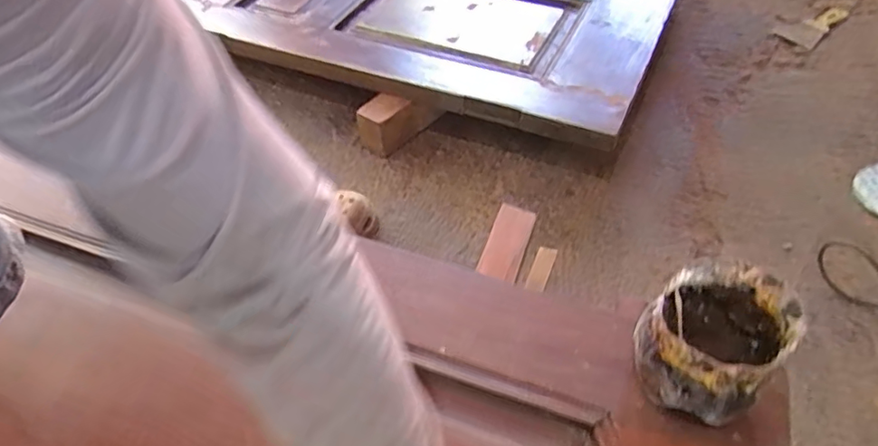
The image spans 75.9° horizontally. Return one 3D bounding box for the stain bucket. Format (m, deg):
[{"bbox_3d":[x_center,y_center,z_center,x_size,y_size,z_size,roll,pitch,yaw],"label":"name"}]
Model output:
[{"bbox_3d":[0.191,0.082,0.397,0.098,0.077,0.087,-35,58,-28],"label":"stain bucket"}]

